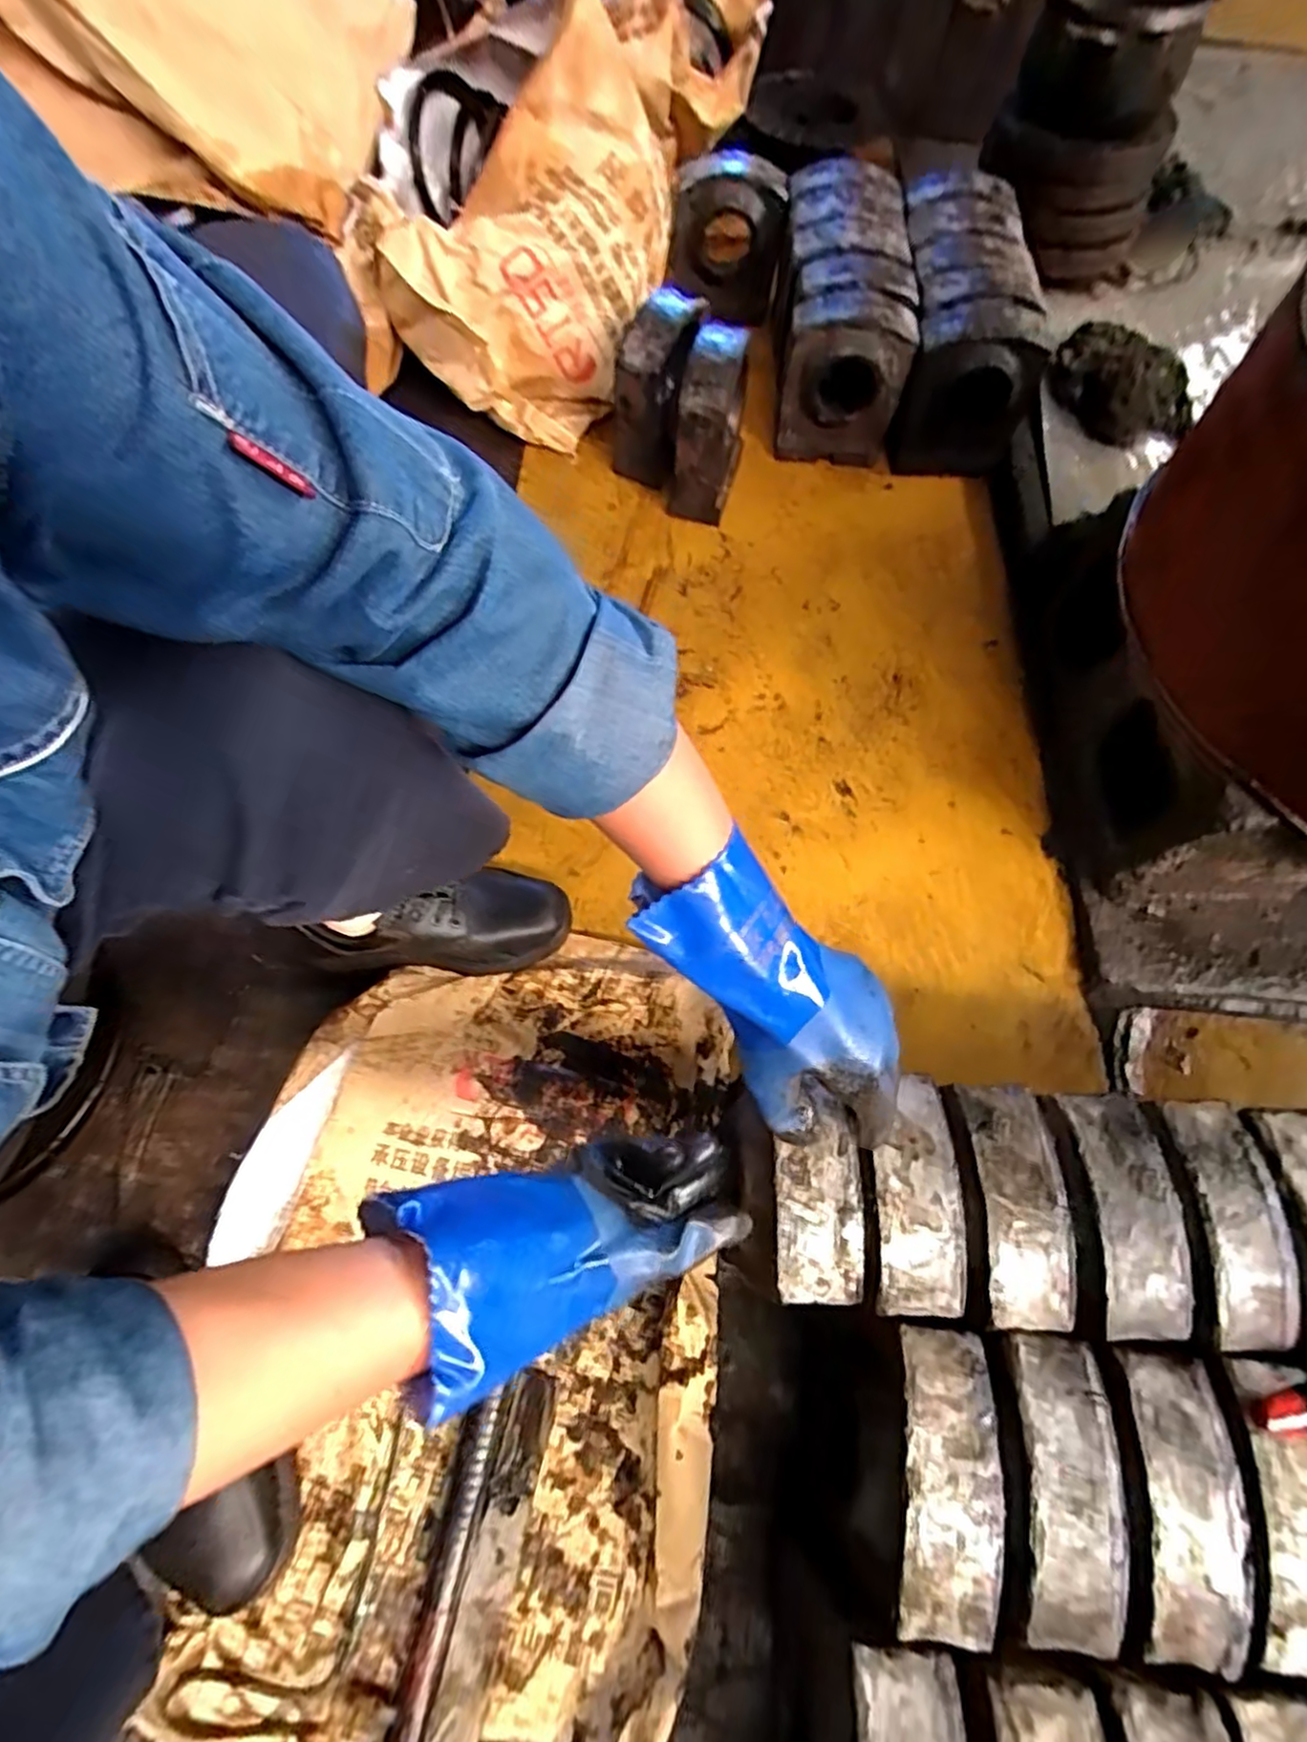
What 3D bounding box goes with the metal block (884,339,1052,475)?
[{"bbox_3d":[0.405,-0.597,0.904,0.158,0.160,0.049,7,66,1],"label":"metal block"}]

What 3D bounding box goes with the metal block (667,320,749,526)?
[{"bbox_3d":[0.073,-0.565,0.880,0.076,0.172,0.140,12,67,3],"label":"metal block"}]

